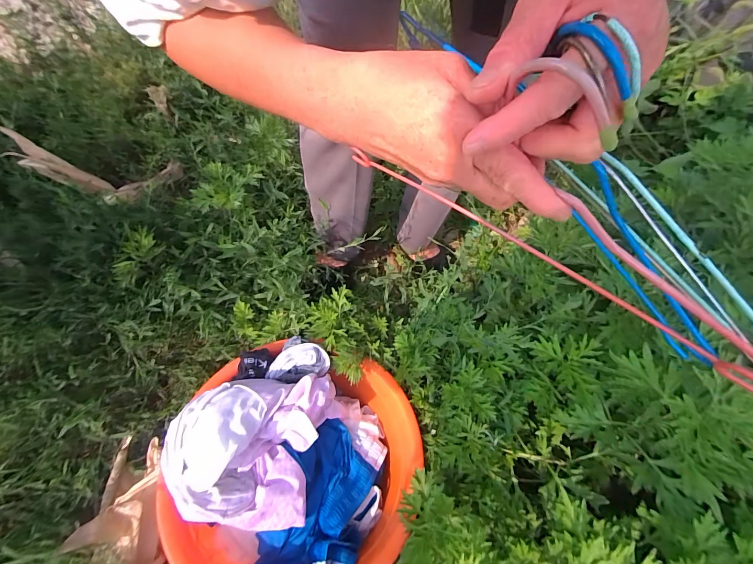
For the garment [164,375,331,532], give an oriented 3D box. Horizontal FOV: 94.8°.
[{"bbox_3d":[-0.166,0.214,0.455,0.194,0.086,0.181,1,59,-3],"label":"garment"}]

